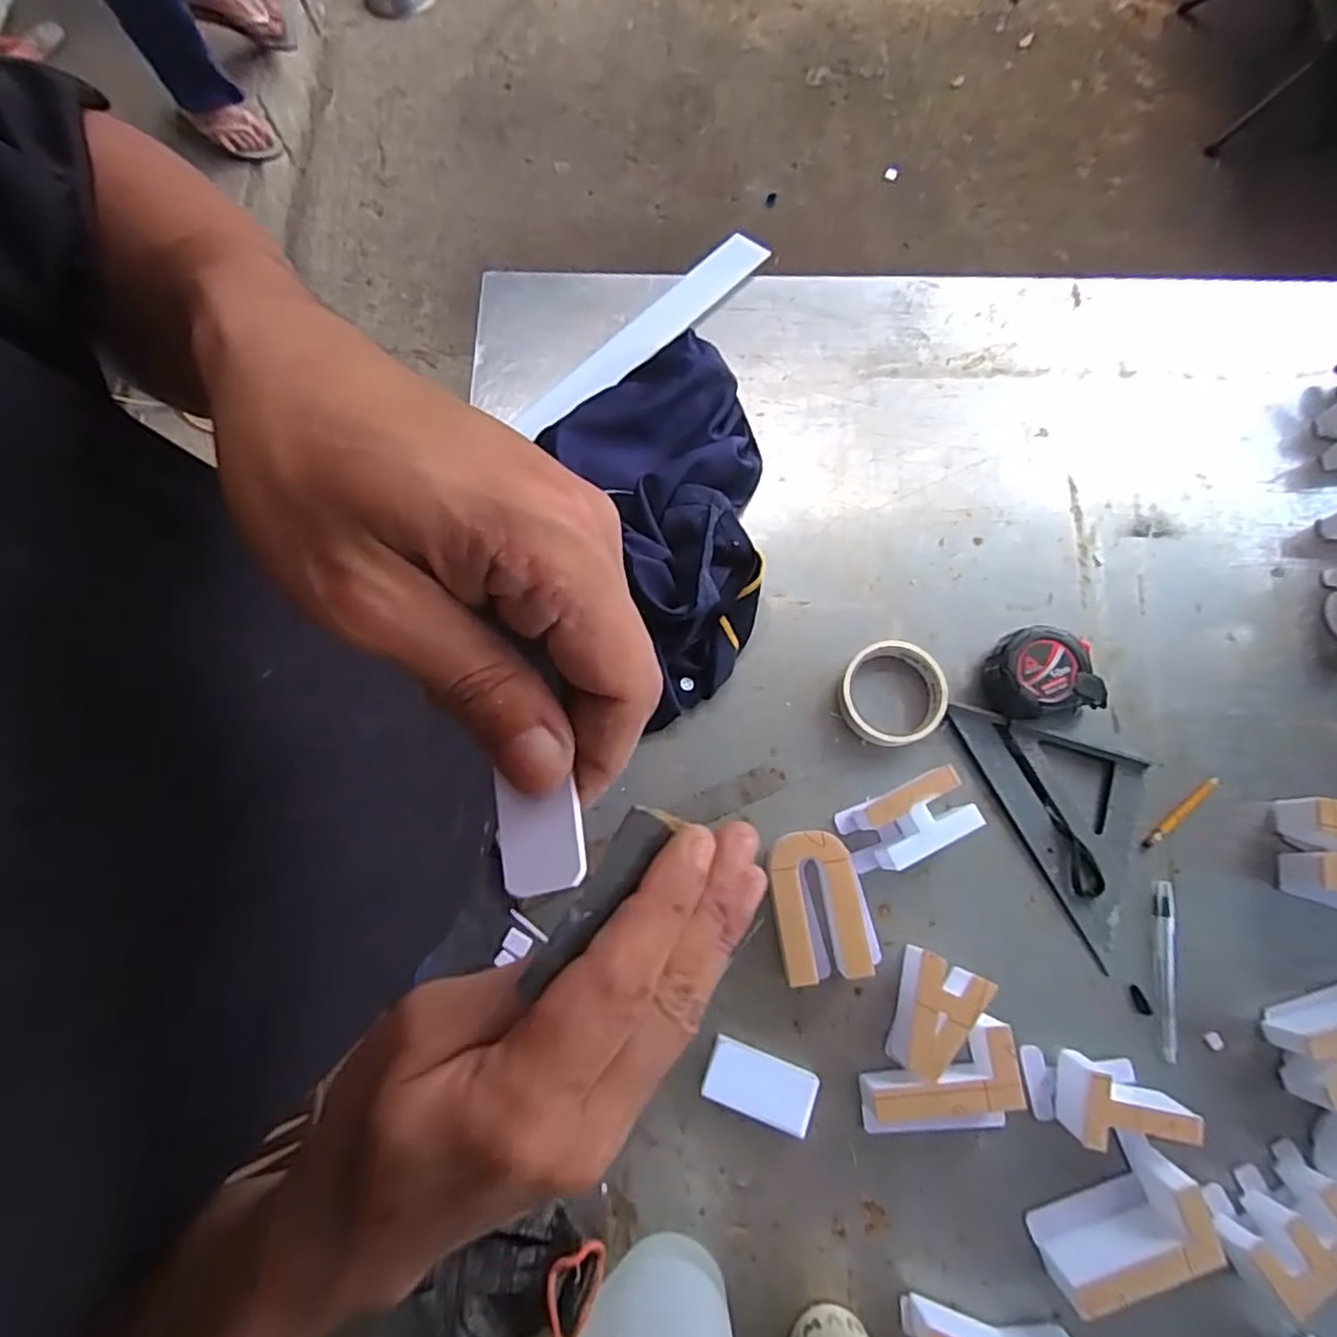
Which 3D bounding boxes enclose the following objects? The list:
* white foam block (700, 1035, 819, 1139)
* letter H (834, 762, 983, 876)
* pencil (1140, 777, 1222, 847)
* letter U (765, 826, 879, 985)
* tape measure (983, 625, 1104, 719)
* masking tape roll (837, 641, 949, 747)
[{"bbox_3d":[0.071,0.322,0.536,0.084,0.021,0.042,20,77,7],"label":"white foam block"},{"bbox_3d":[0.199,0.128,0.578,0.101,0.045,0.058,-23,77,-6],"label":"letter H"},{"bbox_3d":[0.443,0.124,0.595,0.091,0.010,0.011,-39,77,-8],"label":"pencil"},{"bbox_3d":[0.118,0.191,0.562,0.073,0.049,0.114,-10,76,-3],"label":"letter U"},{"bbox_3d":[0.325,0.005,0.611,0.092,0.041,0.080,-13,76,-4],"label":"tape measure"},{"bbox_3d":[0.197,0.022,0.613,0.088,0.024,0.094,-1,75,2],"label":"masking tape roll"}]

